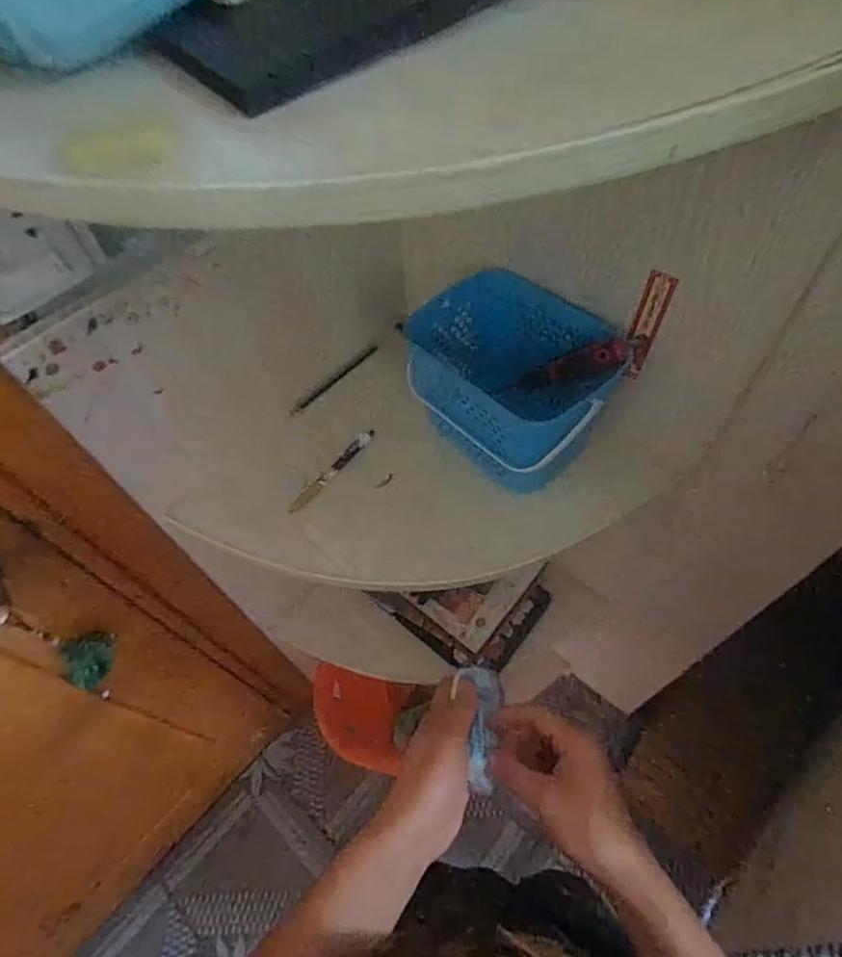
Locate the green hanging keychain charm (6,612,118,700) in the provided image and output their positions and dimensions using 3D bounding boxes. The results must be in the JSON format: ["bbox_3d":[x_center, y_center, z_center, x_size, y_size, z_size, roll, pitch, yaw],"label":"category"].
[{"bbox_3d":[-0.402,0.204,0.627,0.032,0.182,0.068,19,60,17],"label":"green hanging keychain charm"}]

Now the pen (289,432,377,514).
[{"bbox_3d":[-0.102,-0.010,0.631,0.013,0.019,0.135,33,65,24],"label":"pen"}]

